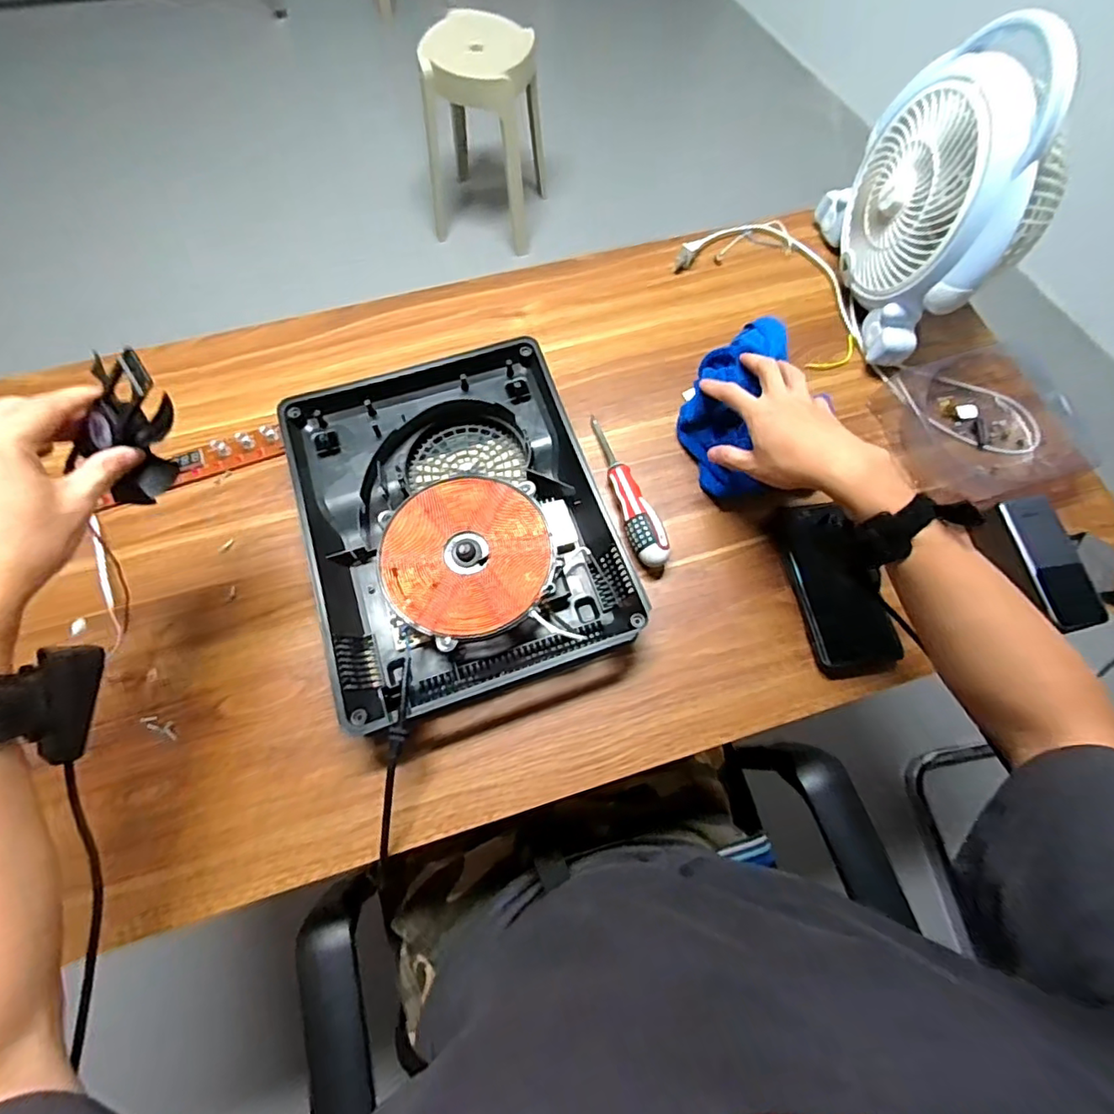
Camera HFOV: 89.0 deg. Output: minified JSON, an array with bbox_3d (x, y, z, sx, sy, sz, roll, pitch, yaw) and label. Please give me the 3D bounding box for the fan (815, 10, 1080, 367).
[{"bbox_3d":[0.413,-0.386,0.598,0.121,0.237,0.273,-5,68,-3],"label":"fan"}]

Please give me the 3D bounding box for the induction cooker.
[{"bbox_3d":[-0.098,-0.042,0.550,0.267,0.056,0.341,-17,69,-8],"label":"induction cooker"}]

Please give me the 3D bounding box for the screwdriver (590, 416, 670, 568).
[{"bbox_3d":[0.069,-0.073,0.580,0.031,0.033,0.182,-16,69,-8],"label":"screwdriver"}]

